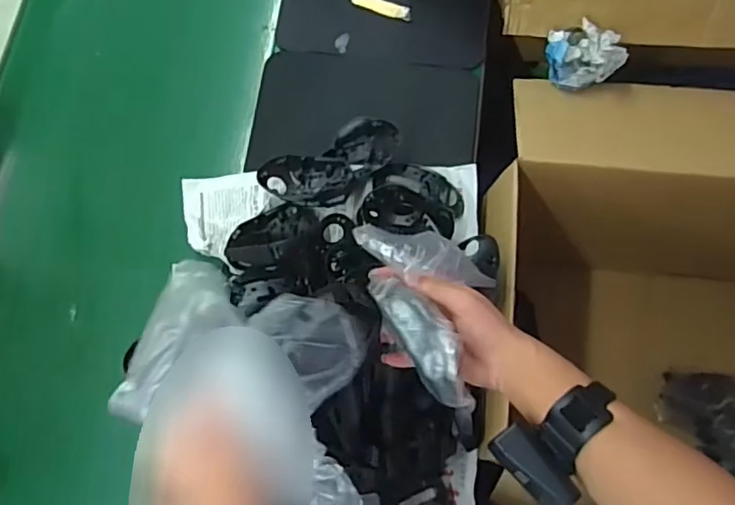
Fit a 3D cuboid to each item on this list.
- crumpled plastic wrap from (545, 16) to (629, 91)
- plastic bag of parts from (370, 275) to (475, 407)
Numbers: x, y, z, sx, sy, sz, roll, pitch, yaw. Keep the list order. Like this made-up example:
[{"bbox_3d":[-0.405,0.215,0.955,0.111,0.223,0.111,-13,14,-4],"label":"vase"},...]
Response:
[{"bbox_3d":[0.280,-0.263,0.766,0.078,0.068,0.073,0,73,2],"label":"crumpled plastic wrap"},{"bbox_3d":[0.042,0.067,0.471,0.034,0.048,0.123,-31,65,-7],"label":"plastic bag of parts"}]

